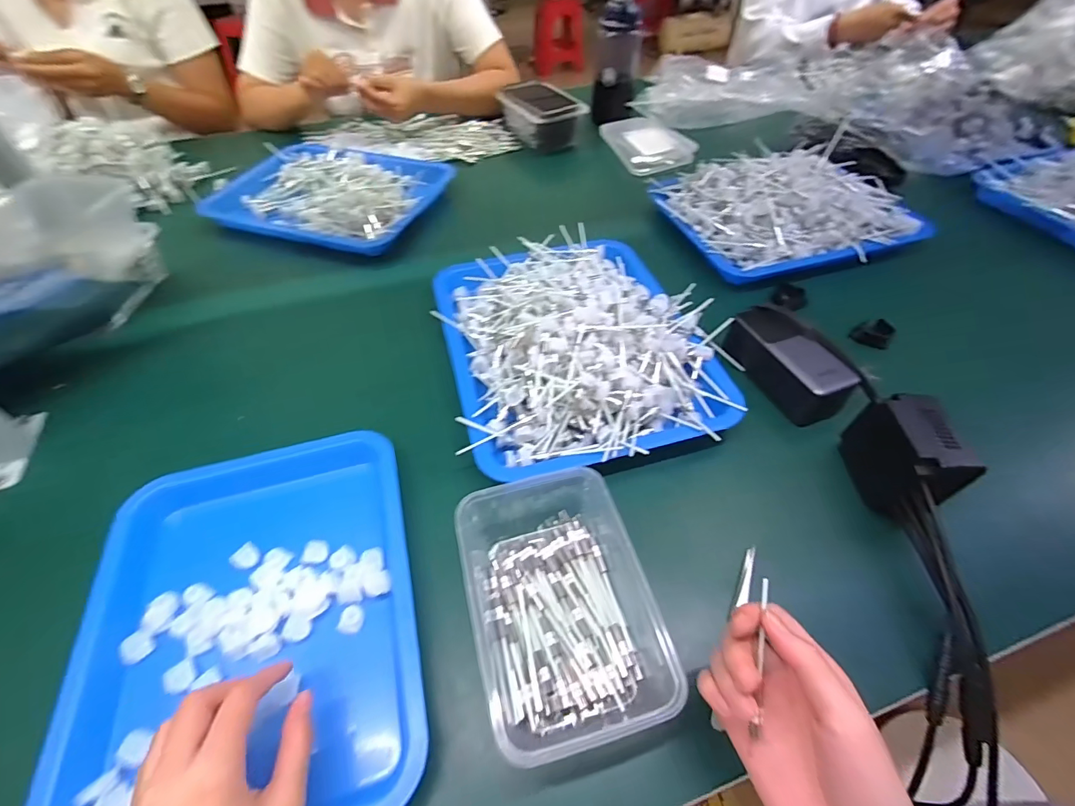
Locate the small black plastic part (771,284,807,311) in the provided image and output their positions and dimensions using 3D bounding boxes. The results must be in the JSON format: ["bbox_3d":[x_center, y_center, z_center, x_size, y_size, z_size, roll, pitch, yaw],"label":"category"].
[{"bbox_3d":[0.312,-0.129,0.569,0.038,0.026,0.024,11,52,9],"label":"small black plastic part"}]

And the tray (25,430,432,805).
[{"bbox_3d":[-0.205,0.159,0.343,0.224,0.043,0.280,-14,52,-10],"label":"tray"}]

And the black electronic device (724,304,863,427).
[{"bbox_3d":[0.260,-0.046,0.478,0.061,0.051,0.135,-20,54,-15],"label":"black electronic device"}]

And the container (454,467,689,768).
[{"bbox_3d":[0.013,0.138,0.339,0.118,0.076,0.190,-12,52,-9],"label":"container"}]

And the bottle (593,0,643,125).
[{"bbox_3d":[0.148,-0.642,0.865,0.080,0.191,0.057,6,51,5],"label":"bottle"}]

